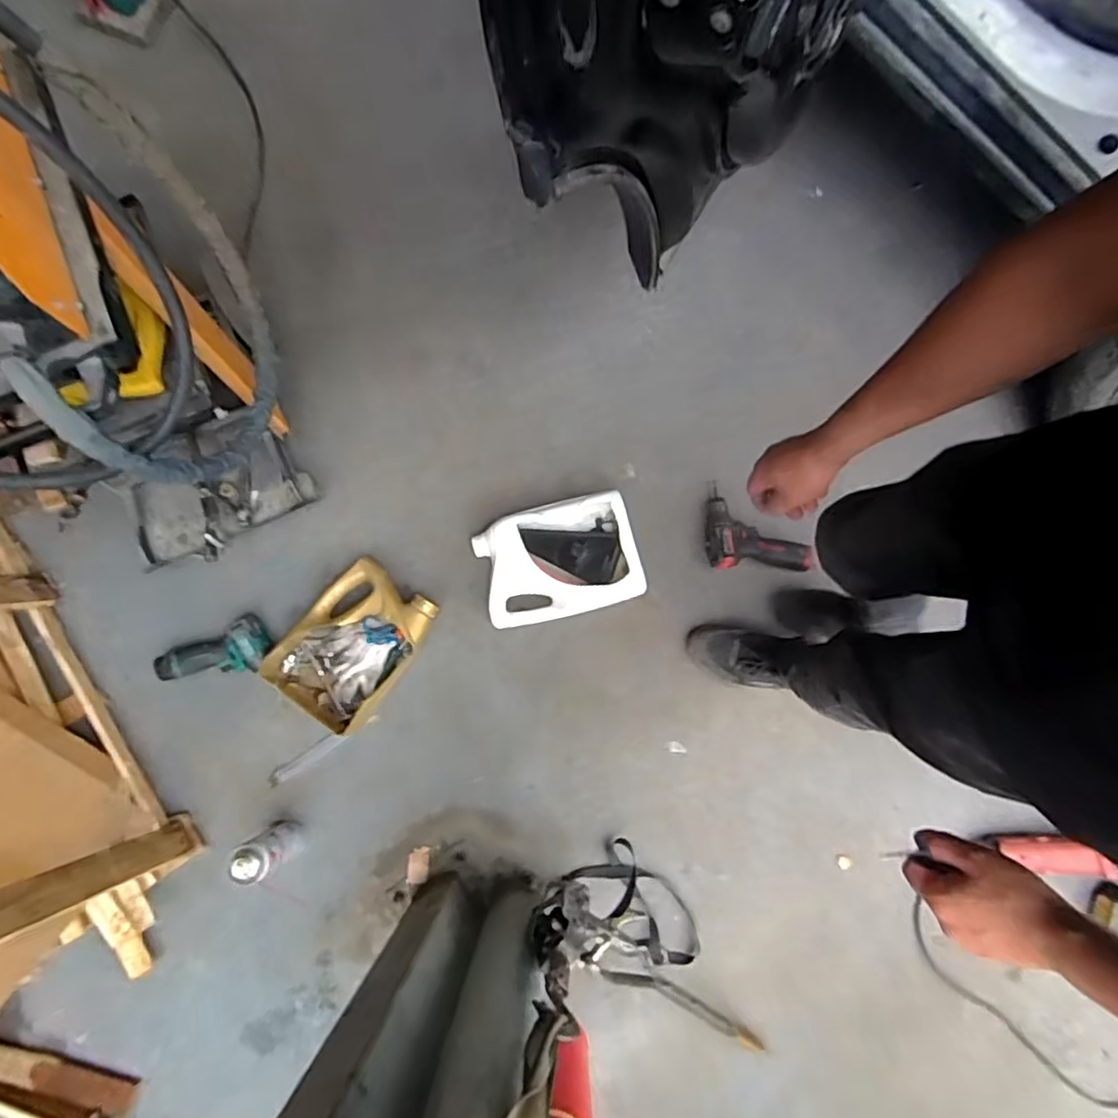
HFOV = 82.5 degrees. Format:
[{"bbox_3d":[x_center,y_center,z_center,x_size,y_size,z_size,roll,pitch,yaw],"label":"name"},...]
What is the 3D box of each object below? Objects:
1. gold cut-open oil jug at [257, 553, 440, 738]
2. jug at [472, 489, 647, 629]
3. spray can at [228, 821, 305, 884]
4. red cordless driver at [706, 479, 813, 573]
[{"bbox_3d":[-0.389,0.163,1.216,0.212,0.095,0.300,36,82,7],"label":"gold cut-open oil jug"},{"bbox_3d":[-0.001,0.001,1.237,0.304,0.101,0.221,-15,80,-2],"label":"jug"},{"bbox_3d":[-0.504,0.510,1.118,0.059,0.178,0.068,-27,81,-4],"label":"spray can"},{"bbox_3d":[0.395,-0.068,1.266,0.198,0.066,0.173,1,79,1],"label":"red cordless driver"}]

